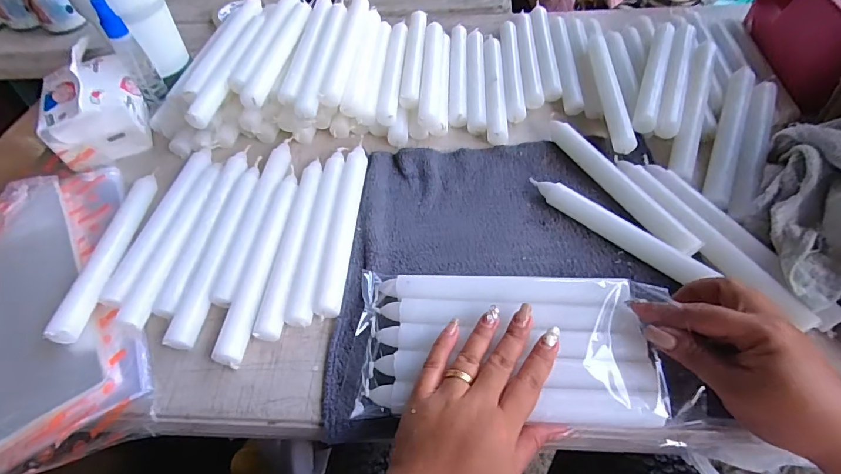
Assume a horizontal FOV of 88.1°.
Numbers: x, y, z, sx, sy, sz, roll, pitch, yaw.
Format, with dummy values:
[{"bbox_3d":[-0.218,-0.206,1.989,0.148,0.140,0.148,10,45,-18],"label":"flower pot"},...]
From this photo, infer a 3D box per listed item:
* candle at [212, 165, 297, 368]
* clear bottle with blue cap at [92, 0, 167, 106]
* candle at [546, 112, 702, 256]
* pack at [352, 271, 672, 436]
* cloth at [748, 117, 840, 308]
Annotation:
[{"bbox_3d":[-0.141,0.021,0.401,0.026,0.020,0.197,2,54,6],"label":"candle"},{"bbox_3d":[-0.340,-0.216,0.509,0.029,0.121,0.026,-30,57,-17],"label":"clear bottle with blue cap"},{"bbox_3d":[0.186,-0.057,0.420,0.016,0.019,0.196,-24,56,-13],"label":"candle"},{"bbox_3d":[0.062,0.079,0.327,0.215,0.020,0.111,1,52,8],"label":"pack"},{"bbox_3d":[0.327,-0.031,0.347,0.081,0.062,0.161,25,59,21],"label":"cloth"}]

